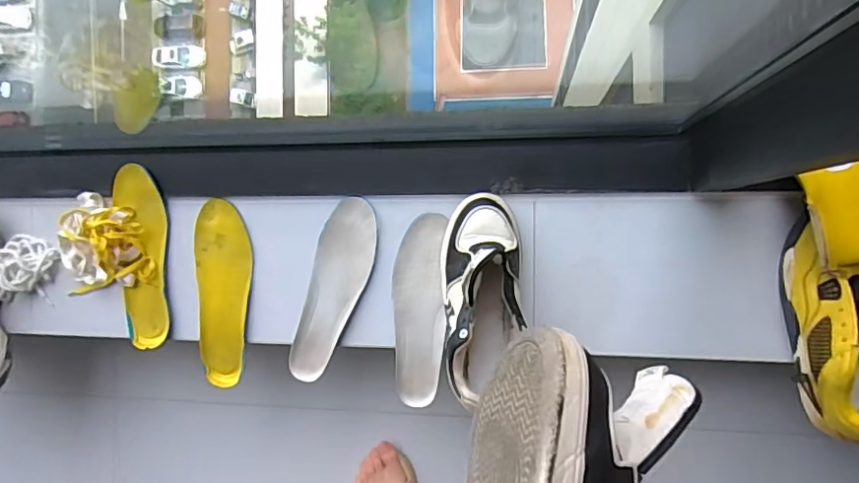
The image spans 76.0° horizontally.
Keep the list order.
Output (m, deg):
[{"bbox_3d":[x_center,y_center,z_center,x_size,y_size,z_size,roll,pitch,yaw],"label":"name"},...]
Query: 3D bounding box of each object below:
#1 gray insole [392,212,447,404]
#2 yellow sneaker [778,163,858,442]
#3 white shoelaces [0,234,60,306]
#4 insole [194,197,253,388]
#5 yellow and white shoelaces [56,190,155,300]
[{"bbox_3d":[-0.014,0.098,0.785,0.072,0.020,0.265,1,90,9],"label":"gray insole"},{"bbox_3d":[0.493,0.072,0.645,0.106,0.104,0.317,-5,89,9],"label":"yellow sneaker"},{"bbox_3d":[-0.645,0.048,0.877,0.090,0.034,0.109,11,92,9],"label":"white shoelaces"},{"bbox_3d":[-0.316,0.077,0.841,0.085,0.024,0.271,3,90,9],"label":"insole"},{"bbox_3d":[-0.510,0.001,0.836,0.153,0.039,0.145,-6,89,9],"label":"yellow and white shoelaces"}]

